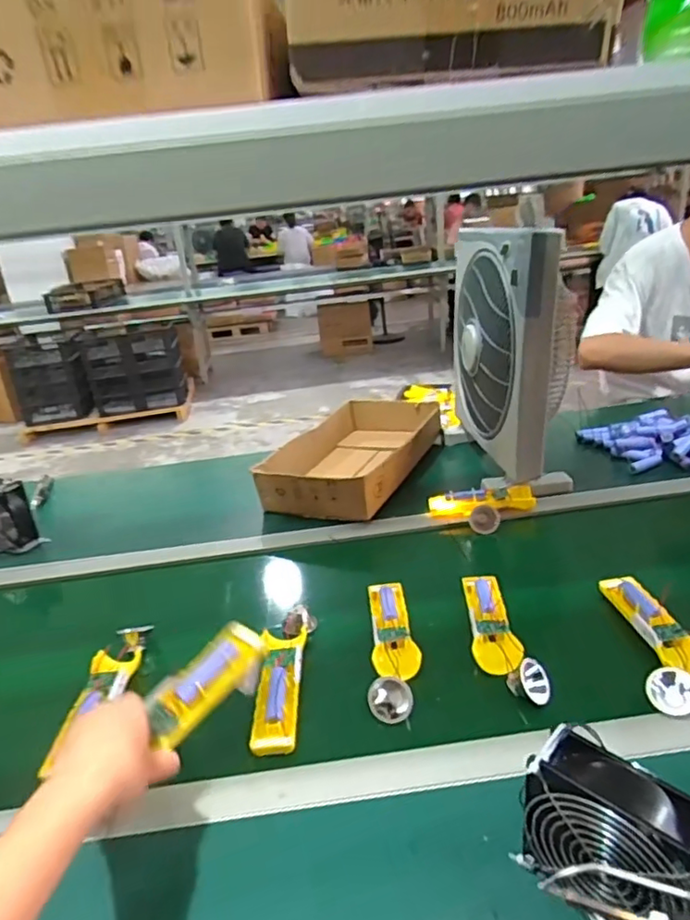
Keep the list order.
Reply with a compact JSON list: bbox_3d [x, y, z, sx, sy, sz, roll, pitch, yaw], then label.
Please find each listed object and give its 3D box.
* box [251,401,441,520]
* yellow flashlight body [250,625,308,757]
[{"bbox_3d":[0.018,-0.017,1.175,0.254,0.075,0.409,4,27,23],"label":"box"},{"bbox_3d":[-0.072,0.242,0.652,0.049,0.032,0.158,-6,24,2],"label":"yellow flashlight body"}]

